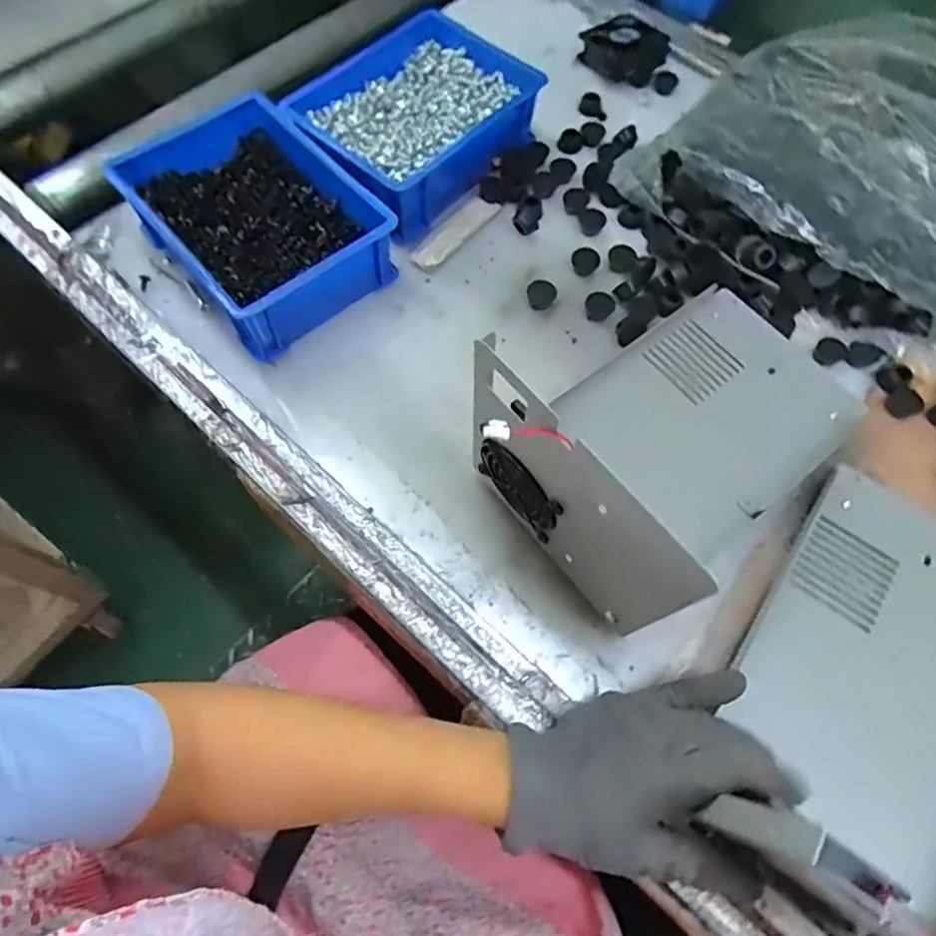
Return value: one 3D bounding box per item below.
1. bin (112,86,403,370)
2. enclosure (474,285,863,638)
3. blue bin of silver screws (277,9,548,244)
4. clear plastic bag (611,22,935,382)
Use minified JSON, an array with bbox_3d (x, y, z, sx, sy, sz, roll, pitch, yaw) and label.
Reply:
[{"bbox_3d":[-0.172,-0.199,0.491,0.149,0.076,0.201,-41,74,-17],"label":"bin"},{"bbox_3d":[0.154,-0.045,0.398,0.293,0.130,0.190,-33,72,-15],"label":"enclosure"},{"bbox_3d":[-0.046,-0.317,0.543,0.155,0.068,0.215,39,71,13],"label":"blue bin of silver screws"},{"bbox_3d":[0.356,-0.265,0.524,0.335,0.089,0.316,41,71,14],"label":"clear plastic bag"}]

